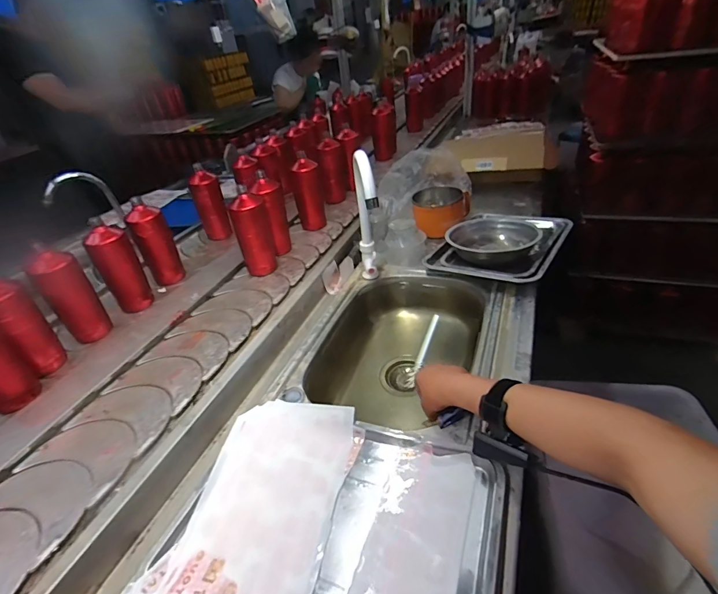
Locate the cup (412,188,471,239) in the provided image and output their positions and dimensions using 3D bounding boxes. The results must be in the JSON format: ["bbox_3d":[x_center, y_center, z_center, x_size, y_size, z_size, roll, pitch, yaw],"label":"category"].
[{"bbox_3d":[0.215,-0.221,1.035,0.147,0.087,0.144,2,37,12],"label":"cup"}]

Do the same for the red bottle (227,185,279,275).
[{"bbox_3d":[-0.251,-0.154,0.943,0.081,0.191,0.079,-13,37,-8],"label":"red bottle"}]

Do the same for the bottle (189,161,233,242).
[{"bbox_3d":[-0.426,-0.269,1.126,0.080,0.187,0.069,-19,38,-16],"label":"bottle"}]

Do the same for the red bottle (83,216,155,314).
[{"bbox_3d":[-0.533,-0.065,0.869,0.072,0.192,0.069,-2,36,6],"label":"red bottle"}]

